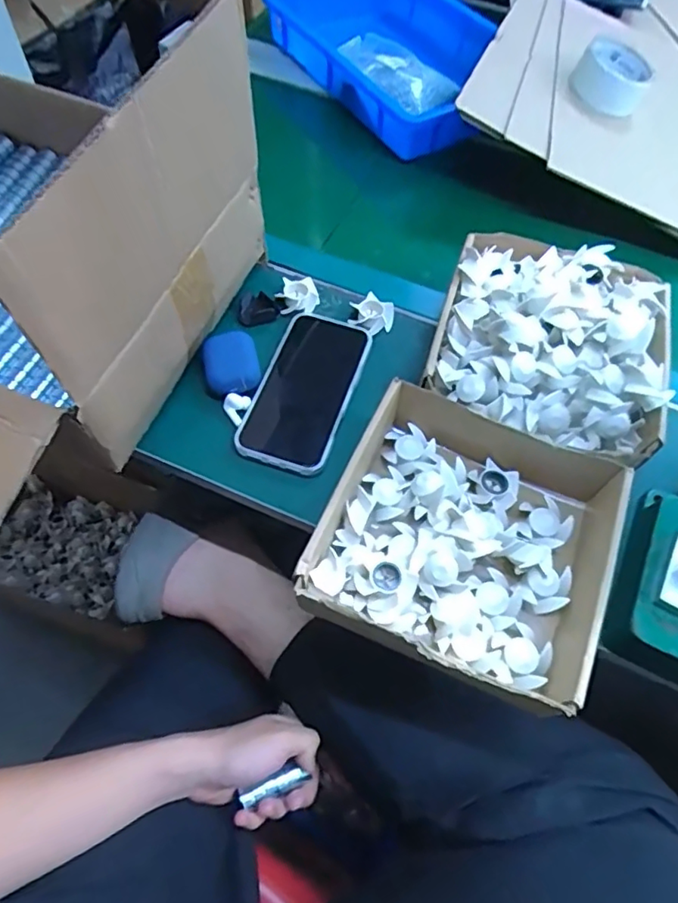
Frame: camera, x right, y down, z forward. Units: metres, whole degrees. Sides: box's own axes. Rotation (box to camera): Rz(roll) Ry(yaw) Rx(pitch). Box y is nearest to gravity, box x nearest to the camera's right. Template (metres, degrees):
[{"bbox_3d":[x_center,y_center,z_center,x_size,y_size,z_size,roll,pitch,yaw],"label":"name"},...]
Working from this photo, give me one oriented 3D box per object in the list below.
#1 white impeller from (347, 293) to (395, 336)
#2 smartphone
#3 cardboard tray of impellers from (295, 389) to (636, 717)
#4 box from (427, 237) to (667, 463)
[{"bbox_3d":[0.034,-0.135,0.582,0.044,0.024,0.039,-28,64,-18],"label":"white impeller"},{"bbox_3d":[-0.028,-0.062,0.530,0.078,0.011,0.171,17,59,7],"label":"smartphone"},{"bbox_3d":[0.097,0.061,0.438,0.195,0.070,0.214,22,60,10],"label":"cardboard tray of impellers"},{"bbox_3d":[0.191,-0.104,0.521,0.193,0.076,0.215,17,59,7],"label":"box"}]

